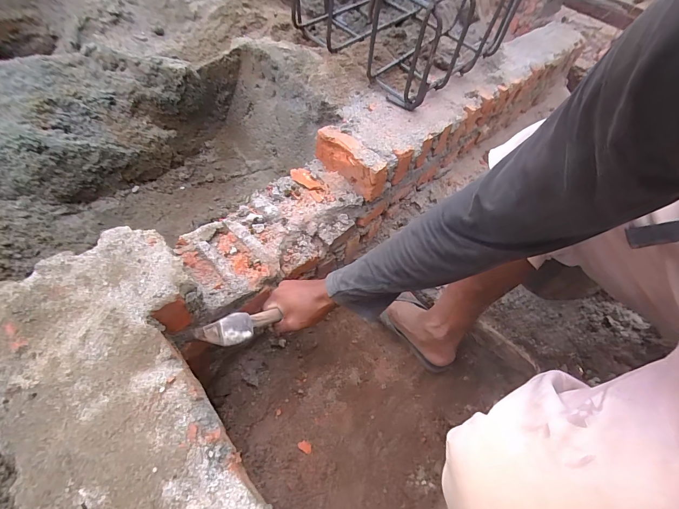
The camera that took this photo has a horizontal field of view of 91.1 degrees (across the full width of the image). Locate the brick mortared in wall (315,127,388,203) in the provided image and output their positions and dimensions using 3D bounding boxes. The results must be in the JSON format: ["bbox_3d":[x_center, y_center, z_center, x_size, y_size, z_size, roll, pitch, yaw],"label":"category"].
[{"bbox_3d":[0.020,-0.182,0.657,0.051,0.079,0.156,-35,62,-29],"label":"brick mortared in wall"}]

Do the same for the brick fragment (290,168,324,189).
[{"bbox_3d":[-0.069,-0.151,0.667,0.034,0.012,0.073,-33,61,-28],"label":"brick fragment"}]

